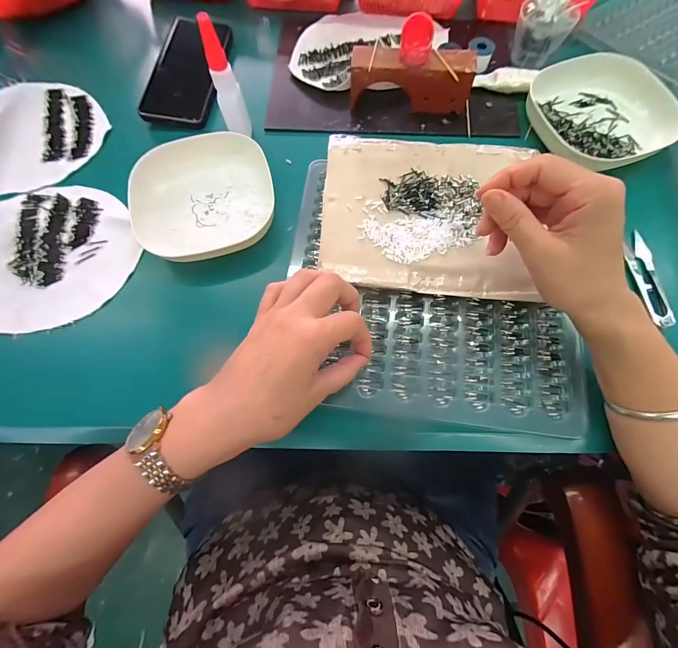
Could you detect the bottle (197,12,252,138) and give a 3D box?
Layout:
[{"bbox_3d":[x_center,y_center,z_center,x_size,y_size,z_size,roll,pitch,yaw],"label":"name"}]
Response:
[{"bbox_3d":[-0.115,-0.241,0.332,0.025,0.114,0.026,-16,71,-4],"label":"bottle"}]

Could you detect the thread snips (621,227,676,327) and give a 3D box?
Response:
[{"bbox_3d":[0.300,-0.046,0.314,0.023,0.011,0.100,2,71,2],"label":"thread snips"}]

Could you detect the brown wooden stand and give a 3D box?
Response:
[{"bbox_3d":[0.080,-0.274,0.367,0.131,0.053,0.038,3,71,3],"label":"brown wooden stand"}]

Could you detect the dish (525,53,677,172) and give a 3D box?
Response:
[{"bbox_3d":[0.291,-0.238,0.362,0.135,0.030,0.131,0,71,1],"label":"dish"}]

